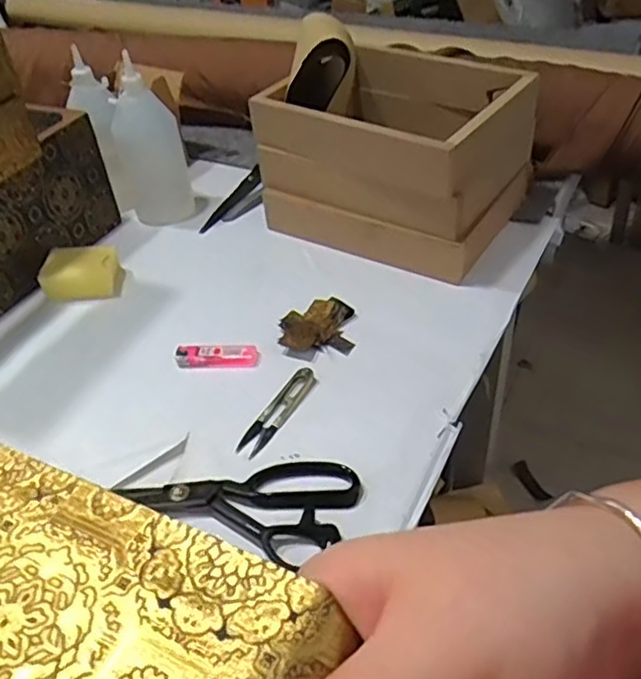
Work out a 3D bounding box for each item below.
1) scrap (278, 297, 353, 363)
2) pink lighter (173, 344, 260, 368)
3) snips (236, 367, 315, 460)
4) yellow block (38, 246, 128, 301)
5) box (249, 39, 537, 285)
[{"bbox_3d":[-0.004,-0.013,0.655,0.070,0.008,0.087,-2,41,3],"label":"scrap"},{"bbox_3d":[-0.100,0.016,0.632,0.080,0.014,0.024,0,41,5],"label":"pink lighter"},{"bbox_3d":[-0.037,0.060,0.574,0.025,0.007,0.104,20,47,25],"label":"snips"},{"bbox_3d":[-0.264,-0.075,0.730,0.082,0.041,0.062,-5,41,0],"label":"yellow block"},{"bbox_3d":[0.091,-0.214,0.765,0.260,0.168,0.209,23,48,28],"label":"box"}]

